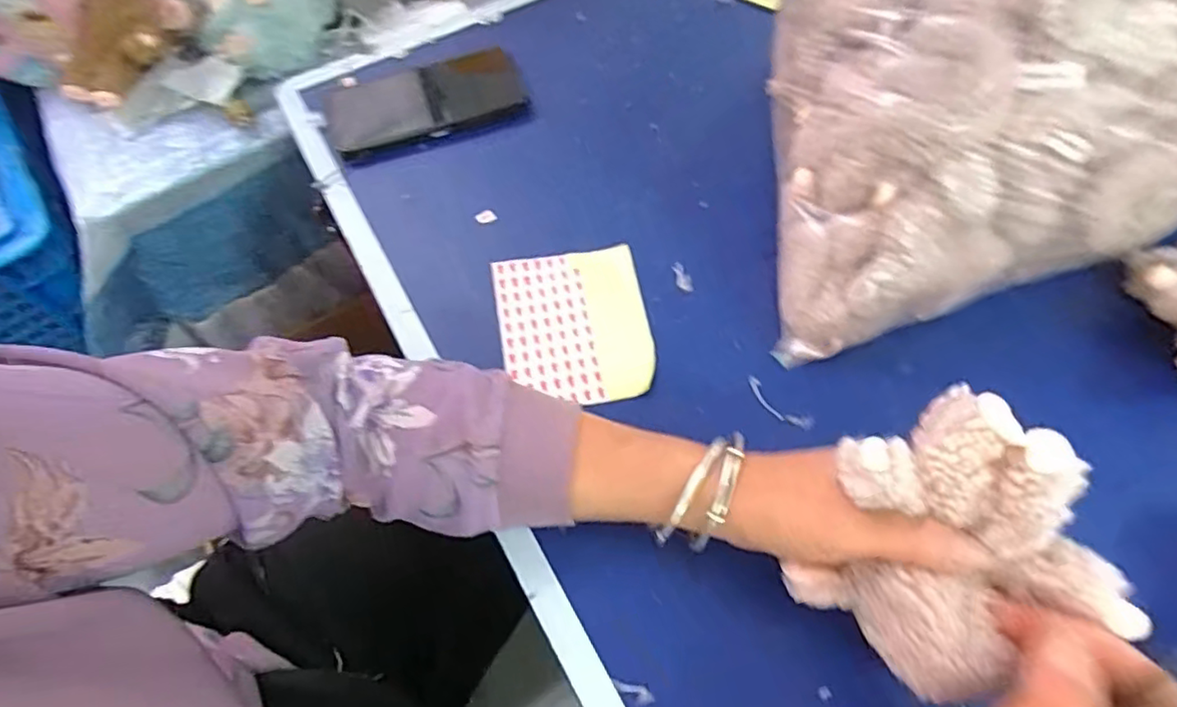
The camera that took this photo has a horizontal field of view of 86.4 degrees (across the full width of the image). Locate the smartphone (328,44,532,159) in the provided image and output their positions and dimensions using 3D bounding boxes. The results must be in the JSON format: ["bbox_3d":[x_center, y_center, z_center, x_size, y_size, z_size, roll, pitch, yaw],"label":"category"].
[{"bbox_3d":[-0.143,-0.222,0.544,0.167,0.012,0.089,-20,67,-3],"label":"smartphone"}]

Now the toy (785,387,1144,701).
[{"bbox_3d":[0.155,0.083,0.285,0.121,0.070,0.121,4,99,29],"label":"toy"}]

